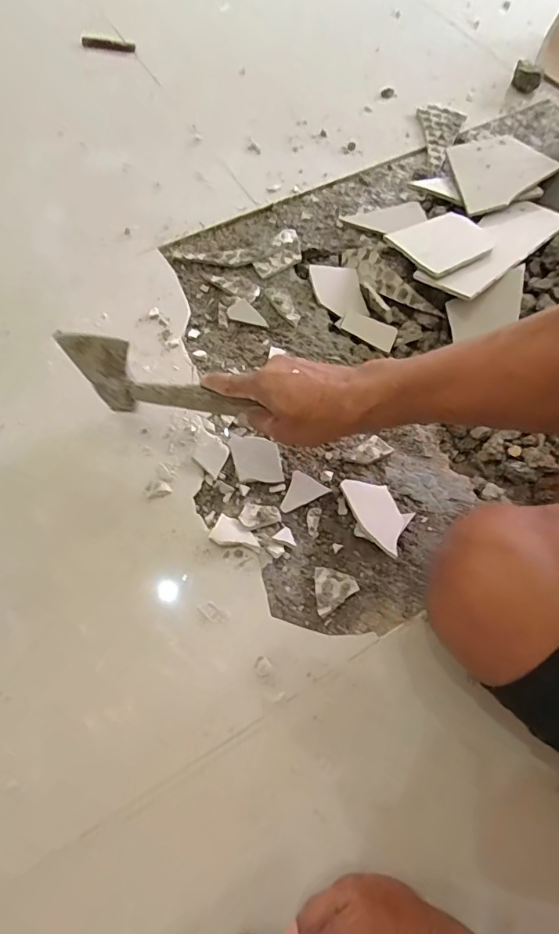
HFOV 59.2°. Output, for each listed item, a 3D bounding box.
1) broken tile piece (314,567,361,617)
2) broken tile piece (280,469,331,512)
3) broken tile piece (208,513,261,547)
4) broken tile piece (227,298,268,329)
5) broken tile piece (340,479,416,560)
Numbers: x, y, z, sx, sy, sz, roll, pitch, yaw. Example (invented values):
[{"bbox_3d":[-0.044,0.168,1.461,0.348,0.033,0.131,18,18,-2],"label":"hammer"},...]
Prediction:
[{"bbox_3d":[0.060,0.131,0.519,0.045,0.008,0.049,3,66,-2],"label":"broken tile piece"},{"bbox_3d":[0.027,0.032,0.564,0.044,0.006,0.048,29,68,9],"label":"broken tile piece"},{"bbox_3d":[-0.046,0.072,0.532,0.052,0.012,0.033,23,67,7],"label":"broken tile piece"},{"bbox_3d":[-0.040,-0.209,0.660,0.056,0.012,0.034,13,66,3],"label":"broken tile piece"},{"bbox_3d":[0.107,0.049,0.547,0.065,0.008,0.095,-33,62,-32],"label":"broken tile piece"}]

